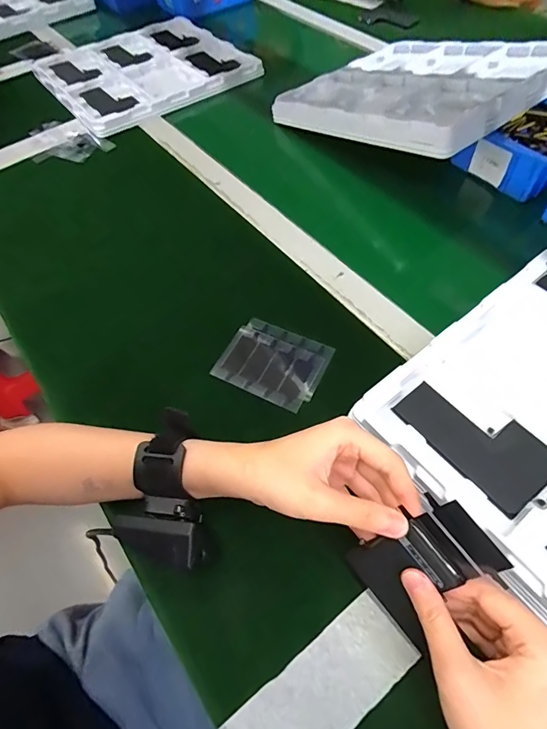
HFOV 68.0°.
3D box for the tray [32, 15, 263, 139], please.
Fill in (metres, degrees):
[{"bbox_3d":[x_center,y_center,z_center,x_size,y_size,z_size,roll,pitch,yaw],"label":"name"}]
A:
[{"bbox_3d":[-0.240,-0.533,0.730,0.305,0.030,0.330,-35,63,-18],"label":"tray"}]

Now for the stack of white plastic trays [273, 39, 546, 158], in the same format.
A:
[{"bbox_3d":[0.192,-0.379,0.550,0.281,0.031,0.317,-35,50,-15],"label":"stack of white plastic trays"}]

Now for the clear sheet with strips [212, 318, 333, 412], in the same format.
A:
[{"bbox_3d":[0.000,-0.003,0.395,0.097,0.005,0.076,22,63,17],"label":"clear sheet with strips"}]

